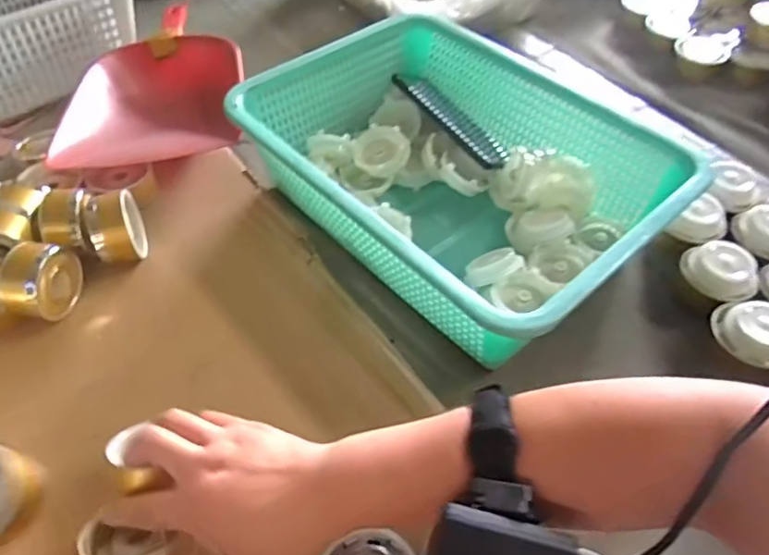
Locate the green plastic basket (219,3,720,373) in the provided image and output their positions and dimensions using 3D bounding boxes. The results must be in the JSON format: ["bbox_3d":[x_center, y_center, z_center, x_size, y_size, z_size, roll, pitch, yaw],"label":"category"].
[{"bbox_3d":[0.061,-0.101,0.572,0.268,0.123,0.390,-35,59,-24],"label":"green plastic basket"}]

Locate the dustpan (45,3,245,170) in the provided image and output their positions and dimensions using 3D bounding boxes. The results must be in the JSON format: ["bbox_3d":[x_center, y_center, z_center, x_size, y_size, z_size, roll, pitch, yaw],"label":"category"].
[{"bbox_3d":[-0.281,-0.246,0.720,0.196,0.047,0.326,-8,51,-6],"label":"dustpan"}]

